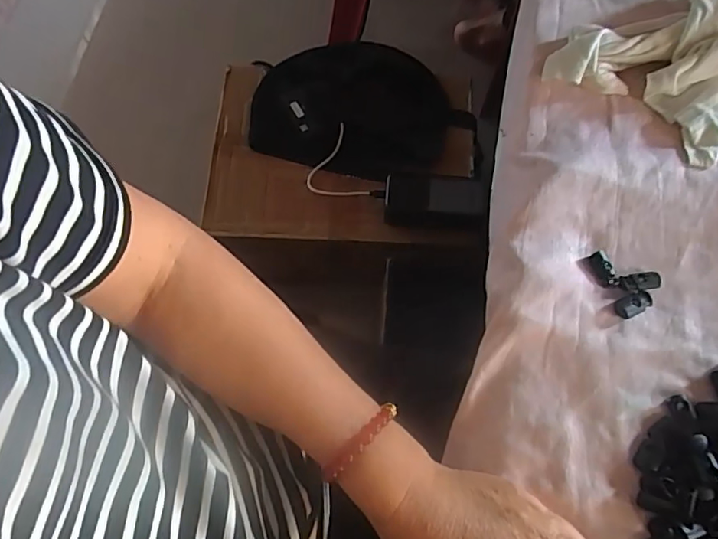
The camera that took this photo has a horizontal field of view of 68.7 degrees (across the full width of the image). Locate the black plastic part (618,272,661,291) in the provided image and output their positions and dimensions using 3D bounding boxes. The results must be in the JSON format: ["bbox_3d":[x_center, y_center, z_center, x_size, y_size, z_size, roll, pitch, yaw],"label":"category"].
[{"bbox_3d":[0.208,0.009,0.387,0.029,0.004,0.014,-9,71,-1],"label":"black plastic part"}]

